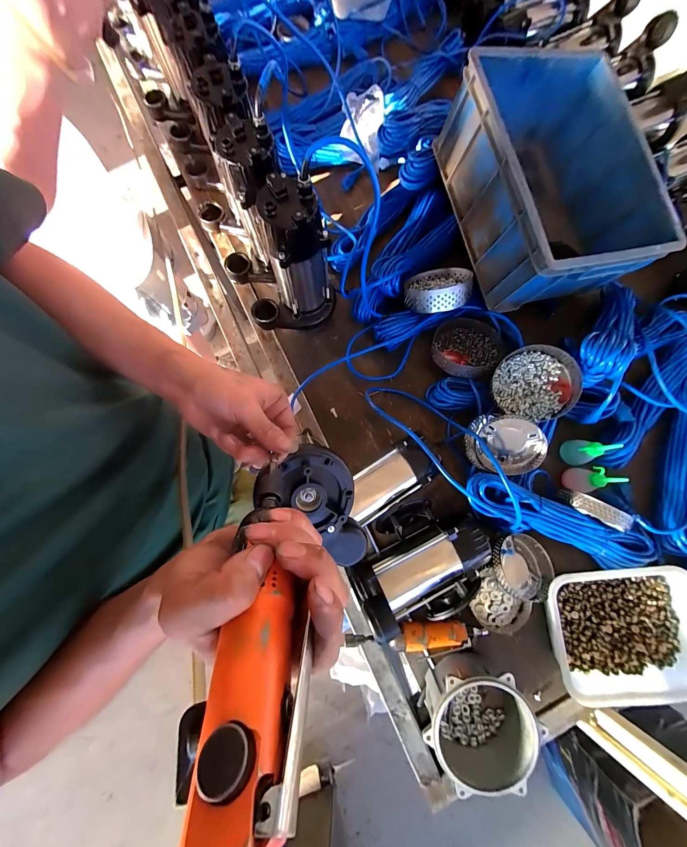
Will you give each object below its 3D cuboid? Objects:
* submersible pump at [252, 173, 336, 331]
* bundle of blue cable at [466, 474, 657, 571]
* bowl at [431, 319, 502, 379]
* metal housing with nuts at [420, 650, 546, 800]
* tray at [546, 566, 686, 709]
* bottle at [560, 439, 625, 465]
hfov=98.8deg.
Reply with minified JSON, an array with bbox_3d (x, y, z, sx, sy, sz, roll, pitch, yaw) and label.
[{"bbox_3d":[-0.098,-0.249,0.516,0.149,0.254,0.096,-39,80,-7],"label":"submersible pump"},{"bbox_3d":[0.369,0.172,0.496,0.346,0.065,0.073,21,79,5],"label":"bundle of blue cable"},{"bbox_3d":[0.251,-0.157,0.601,0.127,0.052,0.133,0,78,0],"label":"bowl"},{"bbox_3d":[0.203,0.451,0.454,0.147,0.082,0.154,0,78,0],"label":"metal housing with nuts"},{"bbox_3d":[0.471,0.342,0.495,0.252,0.055,0.186,-4,78,0],"label":"tray"},{"bbox_3d":[0.455,0.050,0.546,0.041,0.091,0.045,36,80,8],"label":"bottle"}]

